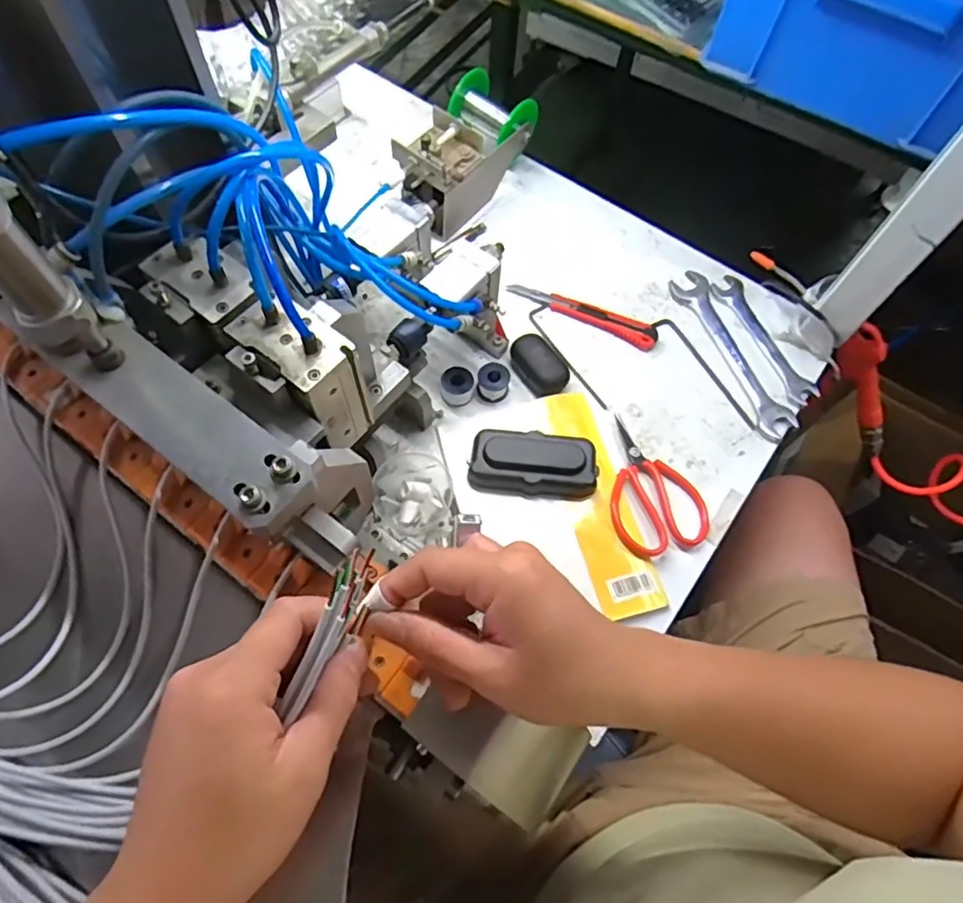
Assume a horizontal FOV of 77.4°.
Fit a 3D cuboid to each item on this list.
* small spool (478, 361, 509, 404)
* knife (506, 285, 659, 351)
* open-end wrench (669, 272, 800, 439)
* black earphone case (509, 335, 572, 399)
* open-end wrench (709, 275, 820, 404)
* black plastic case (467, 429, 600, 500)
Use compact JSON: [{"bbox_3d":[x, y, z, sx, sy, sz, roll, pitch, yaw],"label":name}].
[{"bbox_3d":[0.011,-0.064,0.554,0.029,0.025,0.028,6,64,0],"label":"small spool"},{"bbox_3d":[0.104,-0.142,0.604,0.153,0.011,0.024,27,66,10],"label":"knife"},{"bbox_3d":[0.244,-0.099,0.591,0.038,0.008,0.195,-16,66,-11],"label":"open-end wrench"},{"bbox_3d":[0.053,-0.080,0.562,0.035,0.027,0.062,-36,71,-18],"label":"black earphone case"},{"bbox_3d":[0.281,-0.113,0.598,0.031,0.010,0.156,-18,66,-12],"label":"open-end wrench"},{"bbox_3d":[0.044,0.010,0.516,0.107,0.031,0.051,5,64,-1],"label":"black plastic case"}]

